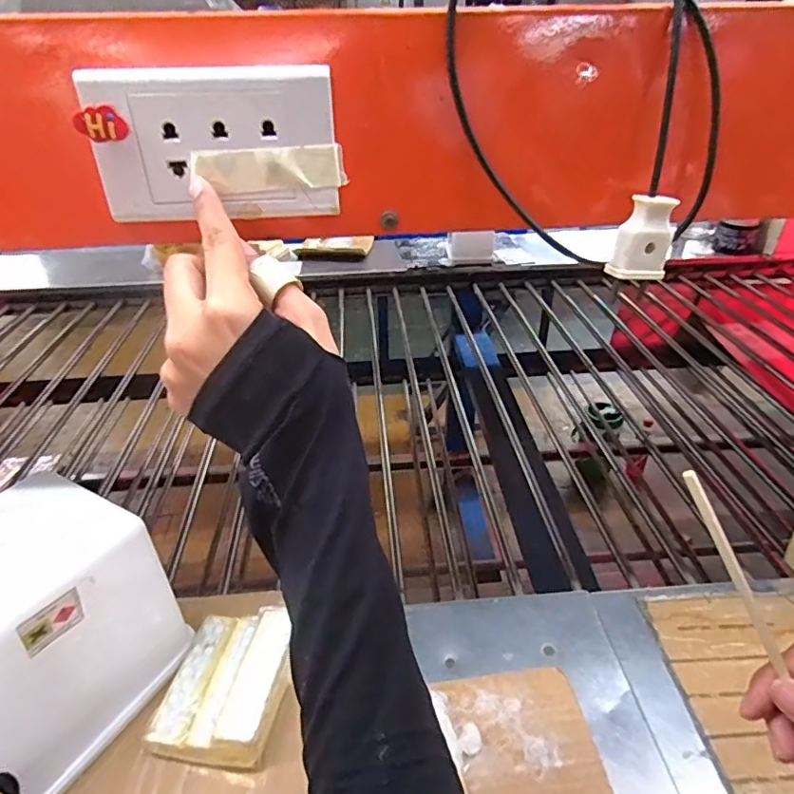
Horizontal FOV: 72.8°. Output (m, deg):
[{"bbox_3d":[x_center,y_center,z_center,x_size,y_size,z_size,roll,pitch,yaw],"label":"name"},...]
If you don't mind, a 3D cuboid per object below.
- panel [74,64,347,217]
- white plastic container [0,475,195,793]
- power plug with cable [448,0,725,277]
[{"bbox_3d":[-0.090,-0.126,0.273,0.119,0.068,0.010,-6,30,-7],"label":"panel"},{"bbox_3d":[-0.269,0.181,0.401,0.139,0.177,0.170,17,38,24],"label":"white plastic container"},{"bbox_3d":[0.098,-0.159,0.282,0.145,0.174,0.056,3,34,6],"label":"power plug with cable"}]

